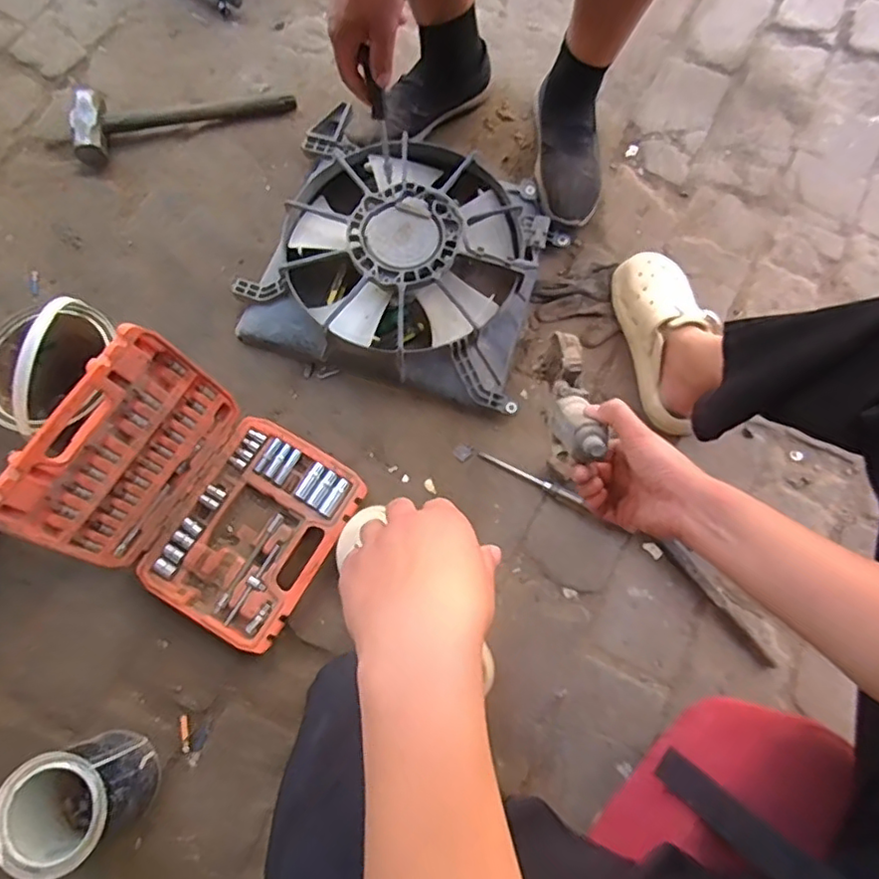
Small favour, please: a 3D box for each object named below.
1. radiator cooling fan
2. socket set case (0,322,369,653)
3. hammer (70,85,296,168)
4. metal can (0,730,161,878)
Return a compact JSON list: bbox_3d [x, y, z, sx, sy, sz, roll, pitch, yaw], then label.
[{"bbox_3d":[-0.046,-0.259,0.847,0.402,0.089,0.366,18,75,5],"label":"radiator cooling fan"},{"bbox_3d":[-0.270,0.069,0.693,0.276,0.200,0.245,30,76,9],"label":"socket set case"},{"bbox_3d":[-0.408,-0.514,0.937,0.358,0.044,0.105,-15,74,-4],"label":"hammer"},{"bbox_3d":[-0.372,0.372,0.630,0.103,0.126,0.102,0,74,0],"label":"metal can"}]

